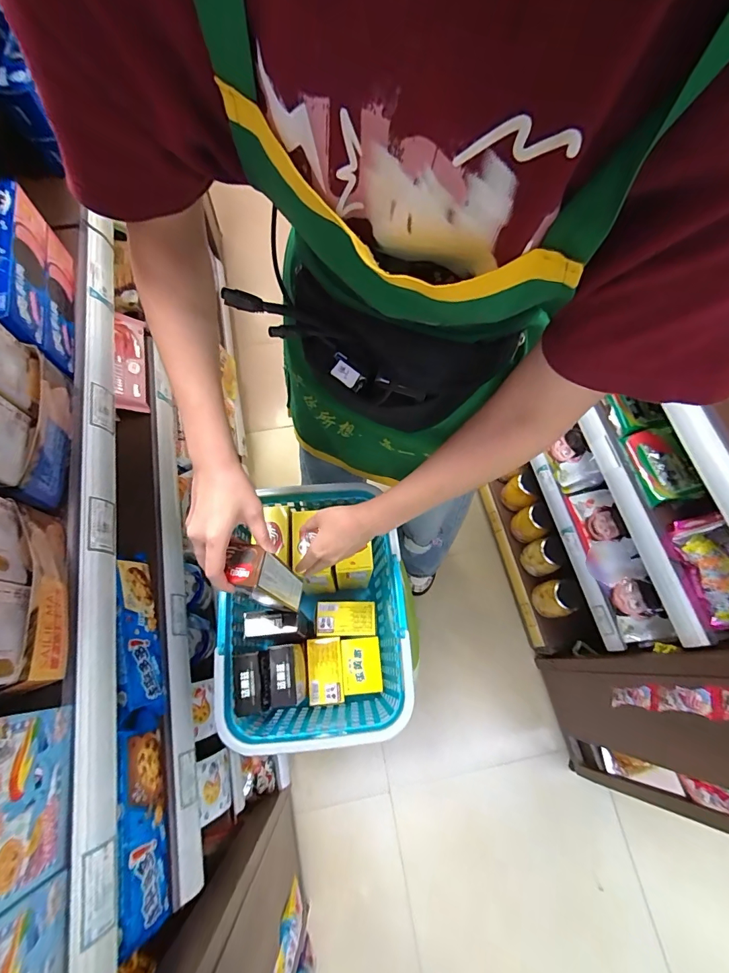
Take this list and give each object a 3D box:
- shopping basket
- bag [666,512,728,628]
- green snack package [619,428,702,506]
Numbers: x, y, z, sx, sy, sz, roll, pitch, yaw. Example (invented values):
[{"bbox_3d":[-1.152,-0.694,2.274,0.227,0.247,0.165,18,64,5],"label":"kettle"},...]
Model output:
[{"bbox_3d":[-0.086,0.211,0.722,0.282,0.199,0.396,-5,68,-5],"label":"shopping basket"},{"bbox_3d":[0.585,0.134,0.692,0.070,0.075,0.182,-2,68,-4],"label":"bag"},{"bbox_3d":[0.551,-0.045,0.771,0.073,0.053,0.140,-11,69,-7],"label":"green snack package"}]

